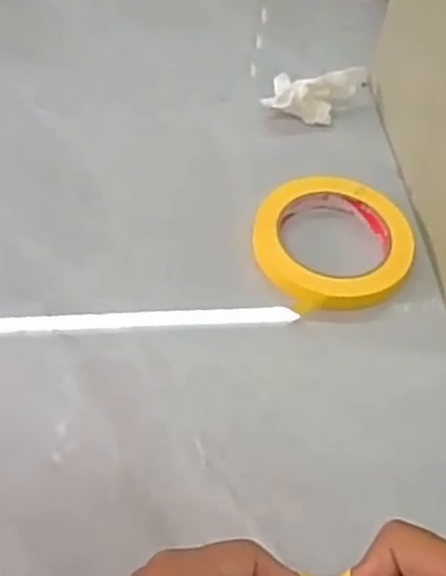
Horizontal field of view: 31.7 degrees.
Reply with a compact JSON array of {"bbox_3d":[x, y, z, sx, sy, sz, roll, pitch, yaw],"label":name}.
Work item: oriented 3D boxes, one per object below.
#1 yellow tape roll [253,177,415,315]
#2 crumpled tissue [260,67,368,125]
[{"bbox_3d":[0.078,-0.033,0.545,0.109,0.015,0.106,2,53,-2],"label":"yellow tape roll"},{"bbox_3d":[0.080,-0.157,0.636,0.098,0.029,0.038,-15,56,-14],"label":"crumpled tissue"}]

